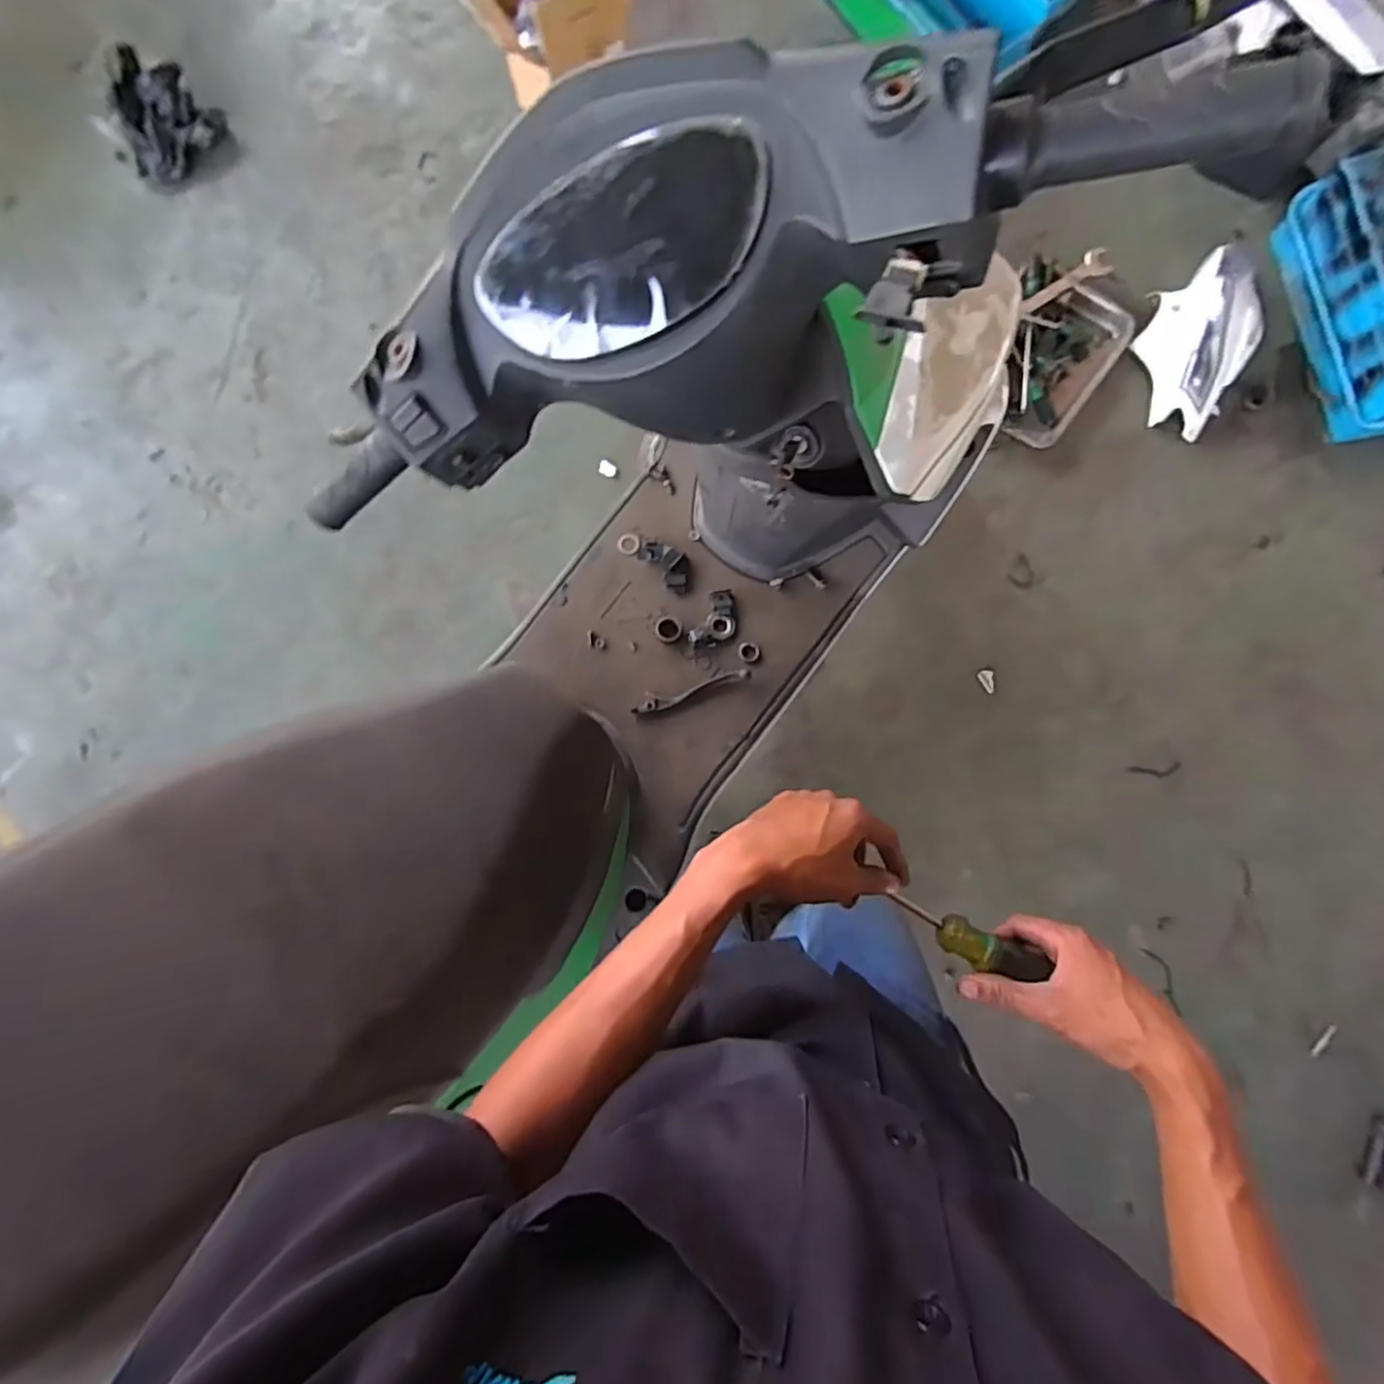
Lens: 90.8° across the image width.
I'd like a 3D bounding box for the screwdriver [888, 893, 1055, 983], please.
[{"bbox_3d":[0.209,0.191,0.529,0.115,0.031,0.029,22,85,13],"label":"screwdriver"}]

